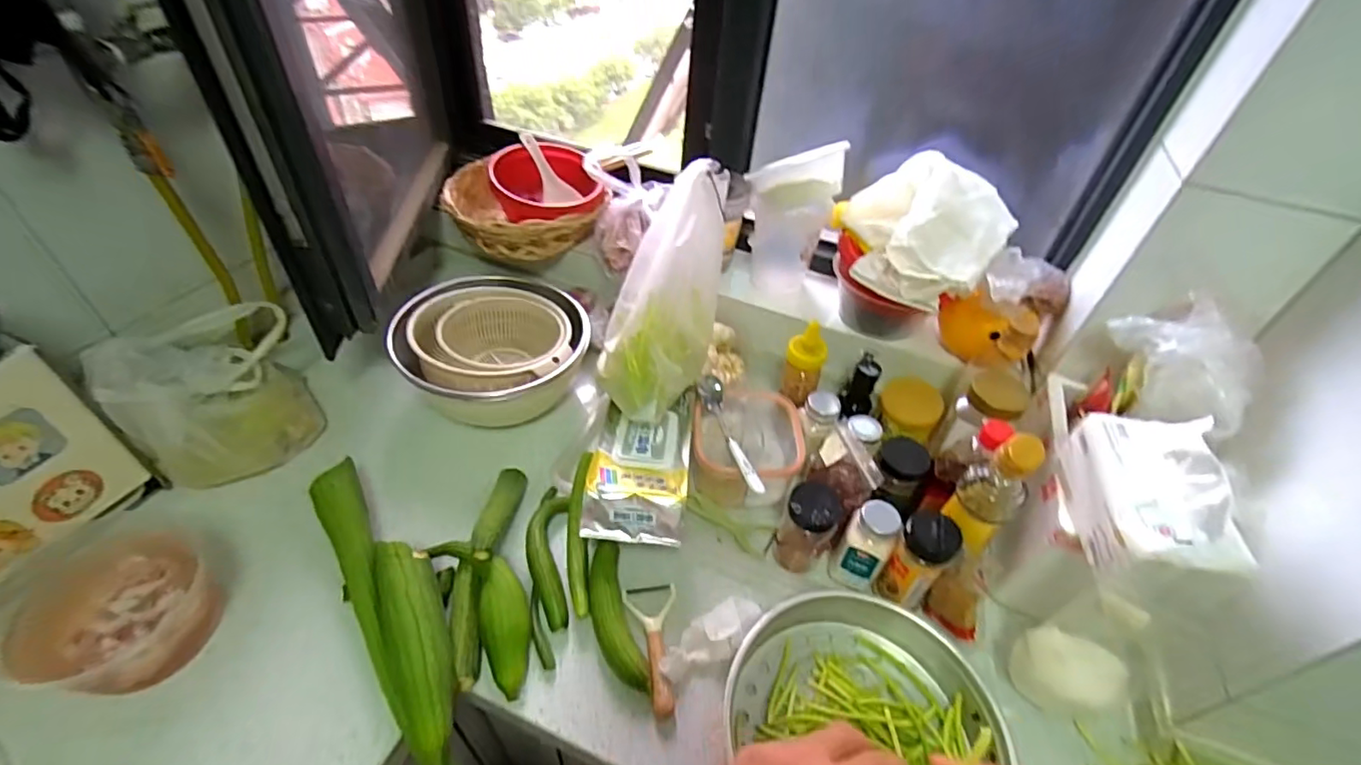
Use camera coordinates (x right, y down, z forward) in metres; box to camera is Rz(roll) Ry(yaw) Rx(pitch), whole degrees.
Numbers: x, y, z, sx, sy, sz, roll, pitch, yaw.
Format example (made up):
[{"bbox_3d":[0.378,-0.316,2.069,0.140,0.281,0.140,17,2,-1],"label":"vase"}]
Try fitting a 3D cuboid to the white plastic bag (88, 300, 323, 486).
[{"bbox_3d":[-0.553,0.013,0.704,0.150,0.166,0.192,34,51,26],"label":"white plastic bag"}]

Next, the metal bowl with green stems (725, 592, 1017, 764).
[{"bbox_3d":[0.172,0.325,0.556,0.244,0.068,0.263,3,45,-3],"label":"metal bowl with green stems"}]

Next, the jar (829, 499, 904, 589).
[{"bbox_3d":[0.210,0.187,0.657,0.052,0.114,0.051,26,48,19],"label":"jar"}]

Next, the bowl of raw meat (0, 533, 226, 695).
[{"bbox_3d":[-0.546,0.227,0.566,0.132,0.062,0.134,3,45,-3],"label":"bowl of raw meat"}]

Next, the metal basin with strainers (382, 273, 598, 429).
[{"bbox_3d":[-0.265,-0.034,0.832,0.247,0.137,0.236,-4,45,-9],"label":"metal basin with strainers"}]

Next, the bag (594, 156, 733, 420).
[{"bbox_3d":[-0.011,-0.117,0.737,0.115,0.129,0.332,14,81,8],"label":"bag"}]

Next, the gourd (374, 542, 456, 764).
[{"bbox_3d":[-0.236,0.284,0.540,0.057,0.067,0.286,-17,65,-21],"label":"gourd"}]

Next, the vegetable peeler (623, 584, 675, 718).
[{"bbox_3d":[-0.031,0.276,0.610,0.057,0.027,0.135,0,45,-6],"label":"vegetable peeler"}]

